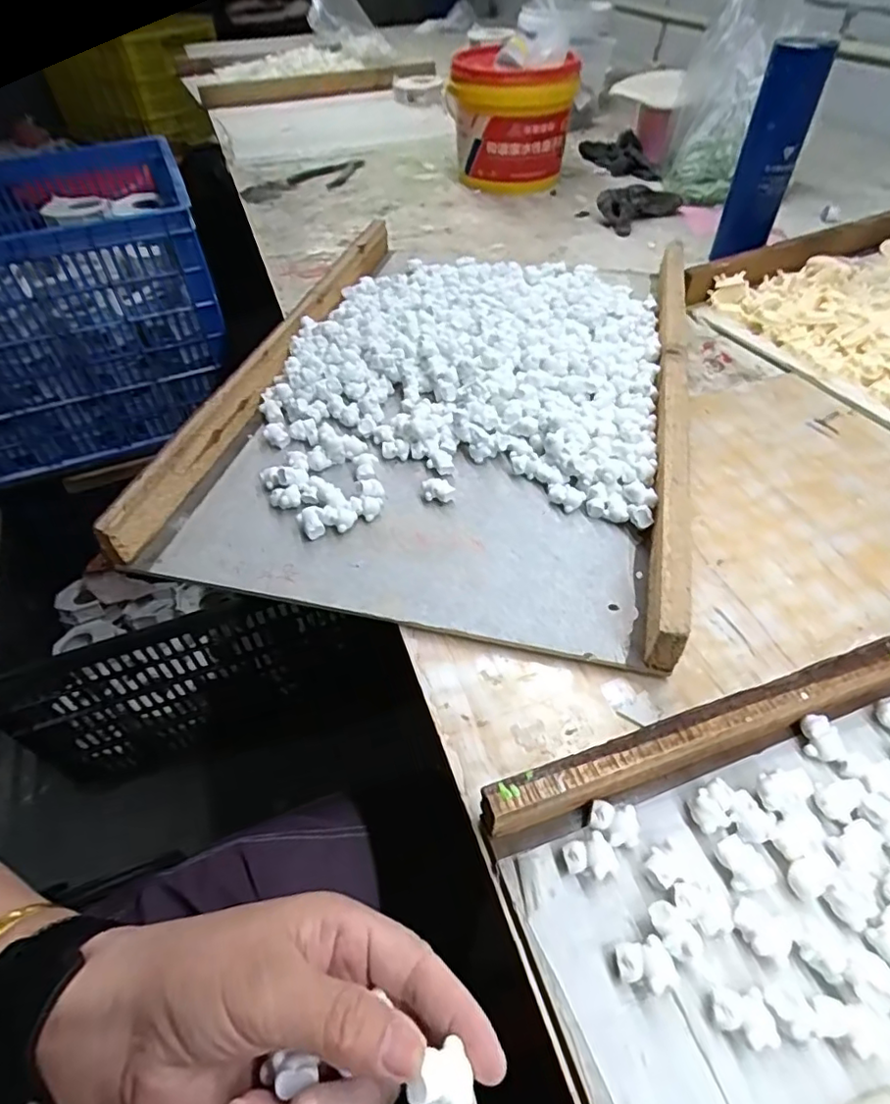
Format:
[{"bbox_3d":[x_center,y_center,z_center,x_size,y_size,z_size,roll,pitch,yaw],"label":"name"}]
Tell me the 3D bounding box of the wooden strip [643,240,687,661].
[{"bbox_3d":[0.203,-0.147,0.528,0.021,0.052,0.568,10,51,11],"label":"wooden strip"}]

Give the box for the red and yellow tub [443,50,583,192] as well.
[{"bbox_3d":[0.111,-0.739,1.000,0.202,0.173,0.201,2,50,4],"label":"red and yellow tub"}]

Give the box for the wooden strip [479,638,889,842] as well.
[{"bbox_3d":[0.291,0.058,0.352,0.569,0.043,0.021,-16,51,-11],"label":"wooden strip"}]

